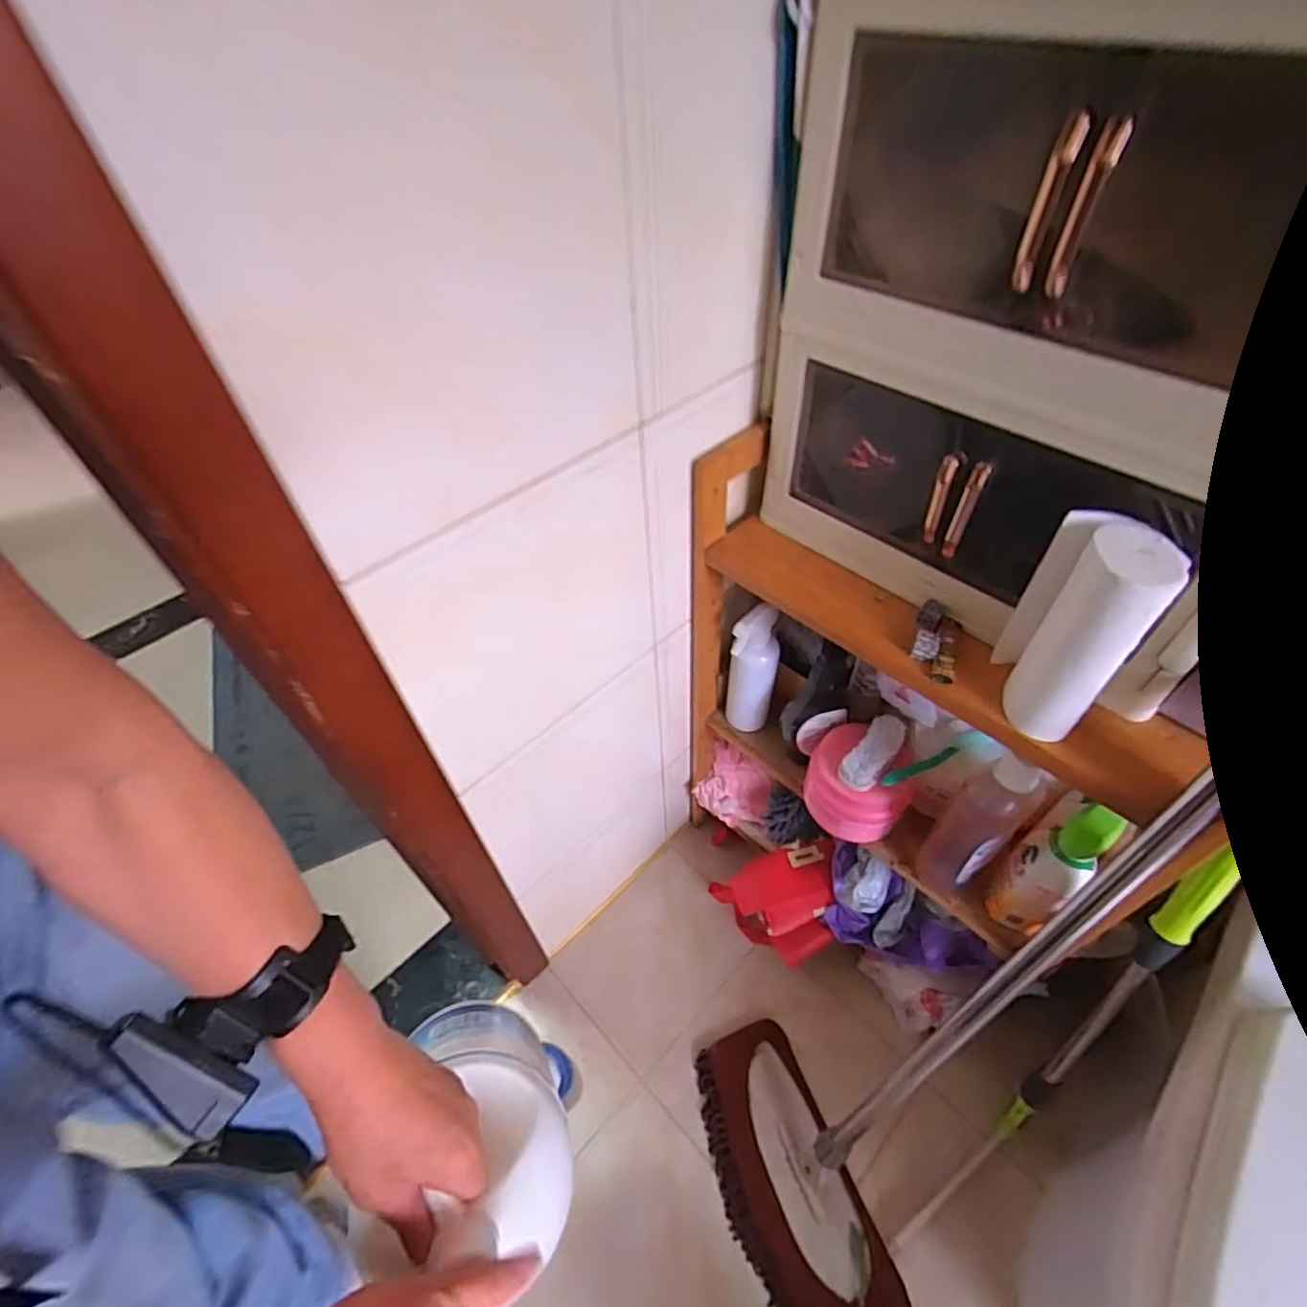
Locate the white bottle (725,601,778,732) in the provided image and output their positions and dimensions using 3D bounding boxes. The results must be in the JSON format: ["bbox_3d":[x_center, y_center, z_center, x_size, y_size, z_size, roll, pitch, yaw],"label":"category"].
[{"bbox_3d":[0.135,0.026,0.868,0.061,0.223,0.054,9,50,11],"label":"white bottle"}]

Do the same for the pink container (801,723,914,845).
[{"bbox_3d":[0.262,0.165,0.825,0.134,0.115,0.110,29,56,26],"label":"pink container"}]

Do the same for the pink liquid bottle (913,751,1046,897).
[{"bbox_3d":[0.359,0.202,0.720,0.058,0.218,0.069,-36,56,-26],"label":"pink liquid bottle"}]

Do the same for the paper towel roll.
[{"bbox_3d":[0.329,-0.018,0.507,0.081,0.179,0.066,30,57,26],"label":"paper towel roll"}]

